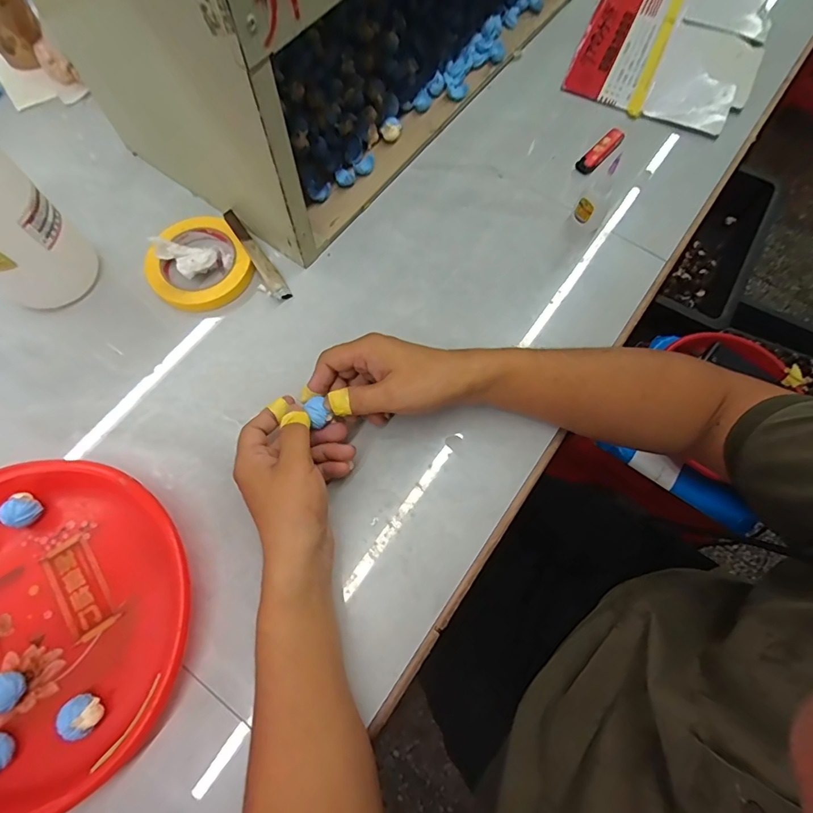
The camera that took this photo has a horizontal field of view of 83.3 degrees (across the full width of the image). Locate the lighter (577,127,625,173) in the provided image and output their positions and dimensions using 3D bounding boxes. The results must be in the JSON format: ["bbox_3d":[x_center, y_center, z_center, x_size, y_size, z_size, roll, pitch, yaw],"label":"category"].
[{"bbox_3d":[0.236,-0.310,0.557,0.019,0.017,0.076,42,75,12],"label":"lighter"}]

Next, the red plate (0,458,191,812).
[{"bbox_3d":[-0.298,0.175,0.365,0.248,0.036,0.246,0,71,-1],"label":"red plate"}]

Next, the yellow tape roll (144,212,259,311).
[{"bbox_3d":[-0.222,-0.151,0.484,0.099,0.024,0.109,-34,75,-12],"label":"yellow tape roll"}]

